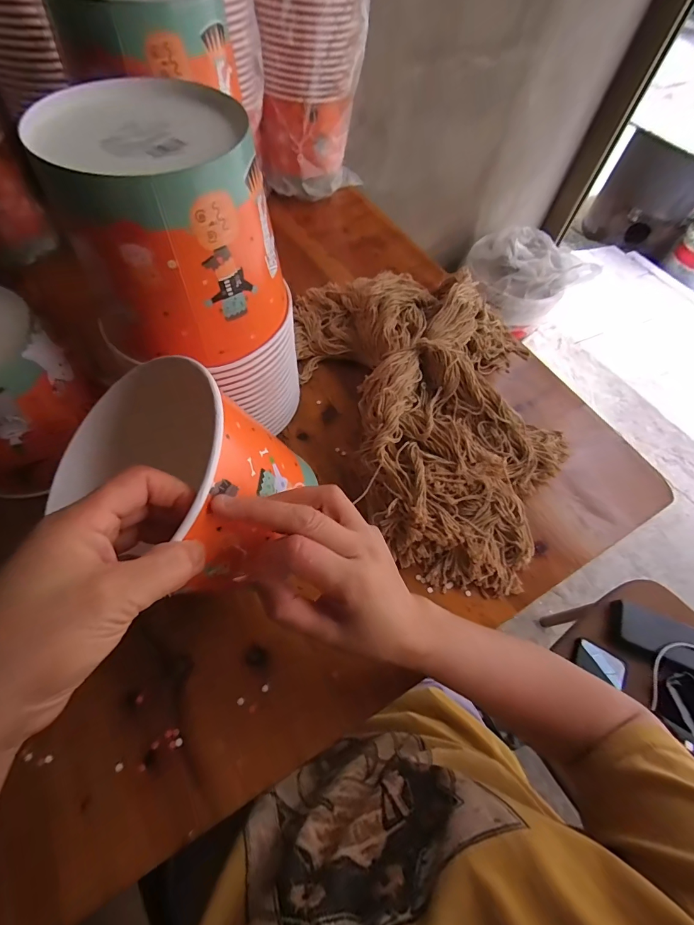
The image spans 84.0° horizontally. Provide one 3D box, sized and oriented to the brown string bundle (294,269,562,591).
[{"bbox_3d":[0.087,-0.073,0.436,0.302,0.072,0.419,-2,60,-5],"label":"brown string bundle"}]

